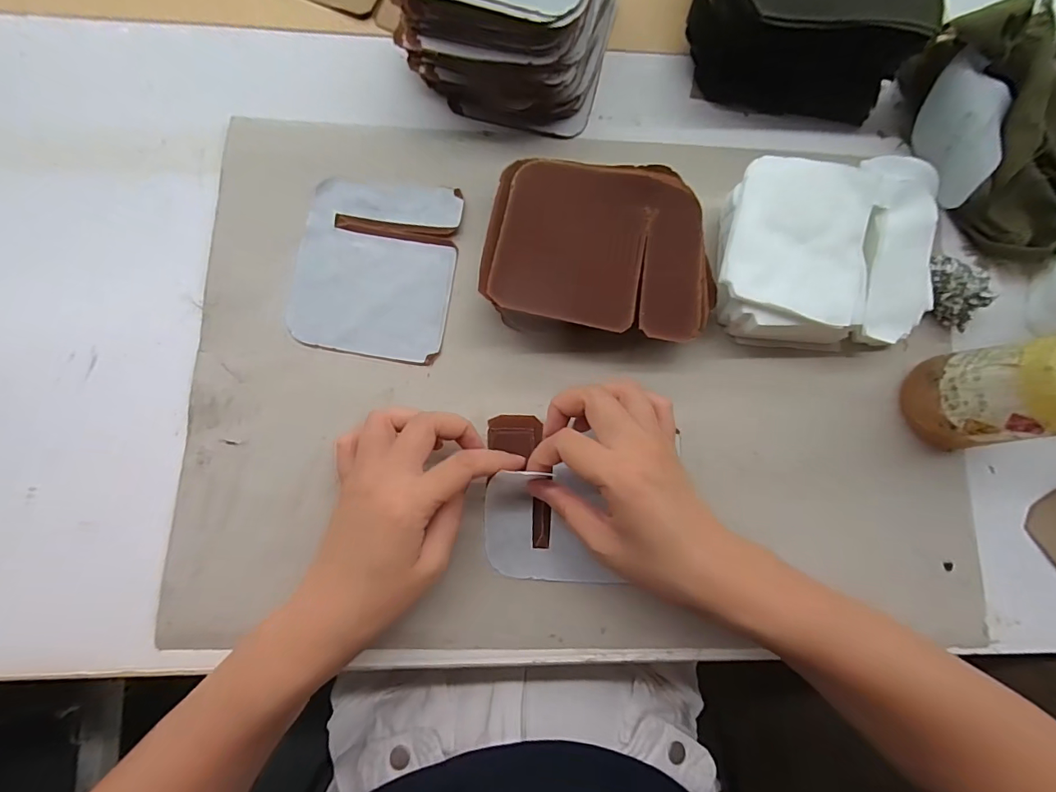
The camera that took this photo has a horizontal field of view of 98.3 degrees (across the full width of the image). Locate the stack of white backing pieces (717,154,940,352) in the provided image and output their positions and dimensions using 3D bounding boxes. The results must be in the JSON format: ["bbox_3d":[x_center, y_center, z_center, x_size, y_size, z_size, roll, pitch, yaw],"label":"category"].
[{"bbox_3d":[0.201,-0.099,0.322,0.146,0.048,0.124,2,83,-3],"label":"stack of white backing pieces"}]

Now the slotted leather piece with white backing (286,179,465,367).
[{"bbox_3d":[-0.107,-0.093,0.327,0.106,0.004,0.130,10,82,-4],"label":"slotted leather piece with white backing"}]

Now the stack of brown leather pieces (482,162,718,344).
[{"bbox_3d":[0.049,-0.098,0.318,0.155,0.039,0.120,4,83,-3],"label":"stack of brown leather pieces"}]

